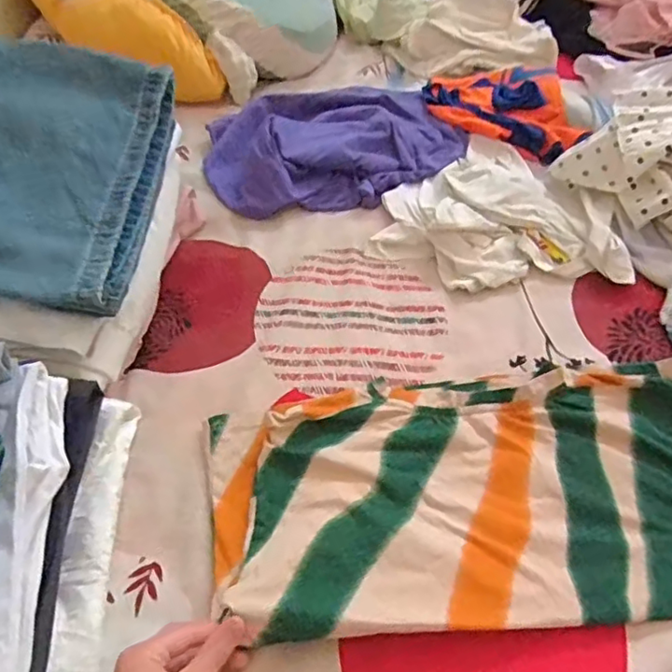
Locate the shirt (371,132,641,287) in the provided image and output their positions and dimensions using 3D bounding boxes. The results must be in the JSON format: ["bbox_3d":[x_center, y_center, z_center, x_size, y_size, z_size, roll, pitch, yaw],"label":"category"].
[{"bbox_3d":[0.206,-0.176,0.796,0.313,0.050,0.269,-3,50,-1],"label":"shirt"}]

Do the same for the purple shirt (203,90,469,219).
[{"bbox_3d":[-0.004,-0.299,0.893,0.377,0.065,0.267,-6,50,-4],"label":"purple shirt"}]

